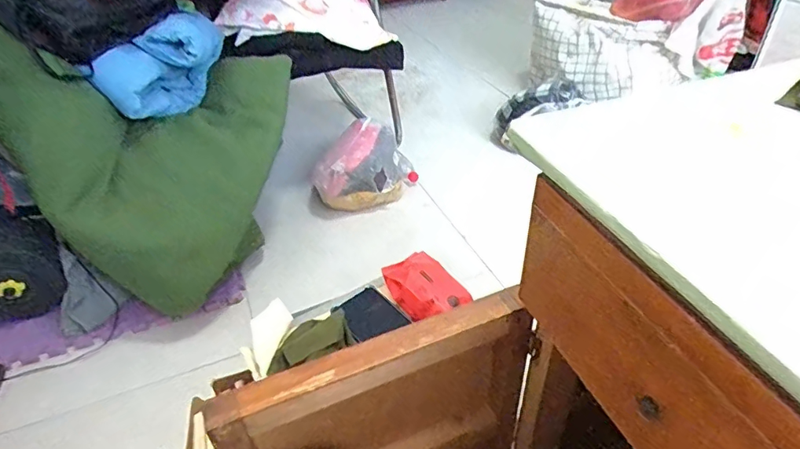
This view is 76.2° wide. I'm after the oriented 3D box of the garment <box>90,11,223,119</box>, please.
[{"bbox_3d":[-0.609,-0.393,1.288,0.130,0.312,0.330,42,51,5],"label":"garment"}]

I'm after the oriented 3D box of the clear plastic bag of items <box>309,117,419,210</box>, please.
[{"bbox_3d":[-0.107,-0.157,1.555,0.222,0.202,0.300,14,42,21],"label":"clear plastic bag of items"}]

